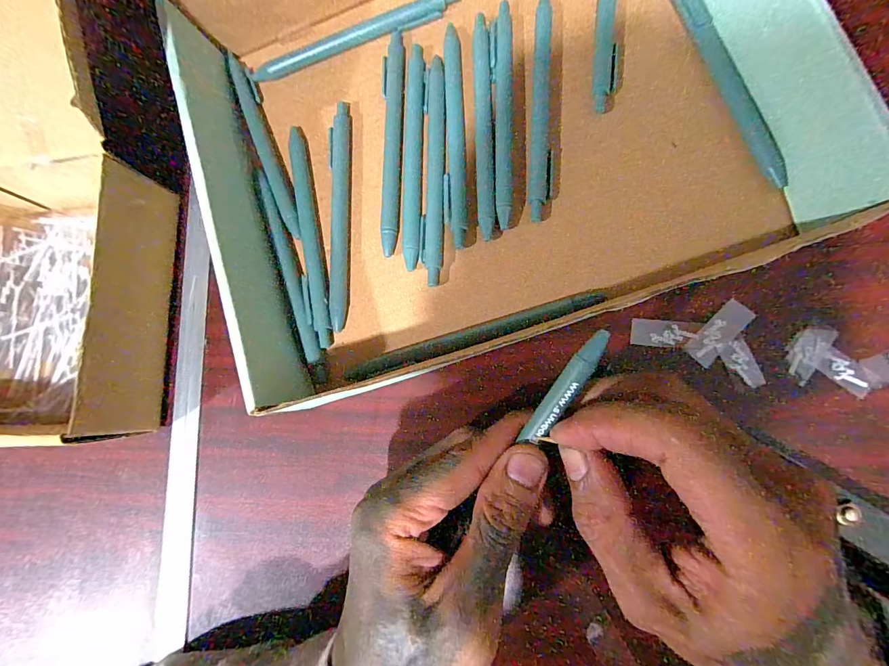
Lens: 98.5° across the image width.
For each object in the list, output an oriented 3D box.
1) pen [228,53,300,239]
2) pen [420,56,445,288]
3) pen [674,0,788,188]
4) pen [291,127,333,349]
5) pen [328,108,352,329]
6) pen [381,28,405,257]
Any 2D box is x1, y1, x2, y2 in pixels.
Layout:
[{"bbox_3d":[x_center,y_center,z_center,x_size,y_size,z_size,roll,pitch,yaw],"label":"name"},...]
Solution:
[{"bbox_3d":[-0.118,-0.123,0.251,0.013,0.007,0.133,-20,80,5],"label":"pen"},{"bbox_3d":[-0.006,-0.100,0.231,0.013,0.006,0.141,1,82,8],"label":"pen"},{"bbox_3d":[0.157,-0.144,0.212,0.010,0.006,0.137,-21,80,5],"label":"pen"},{"bbox_3d":[-0.085,-0.062,0.237,0.011,0.008,0.142,-11,81,6],"label":"pen"},{"bbox_3d":[-0.067,-0.076,0.238,0.013,0.008,0.146,-1,82,8],"label":"pen"},{"bbox_3d":[-0.033,-0.121,0.239,0.013,0.007,0.146,0,82,8],"label":"pen"}]

